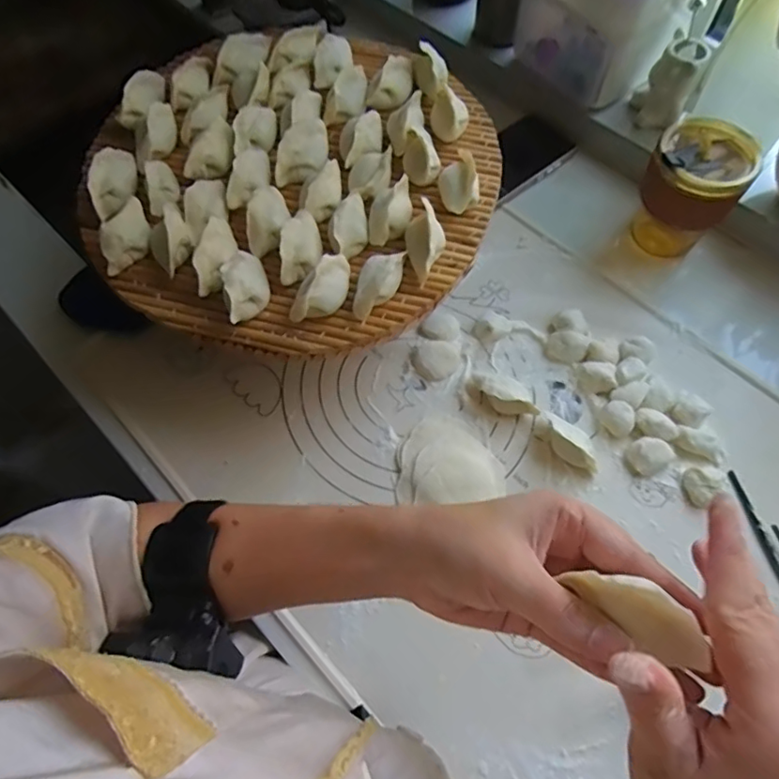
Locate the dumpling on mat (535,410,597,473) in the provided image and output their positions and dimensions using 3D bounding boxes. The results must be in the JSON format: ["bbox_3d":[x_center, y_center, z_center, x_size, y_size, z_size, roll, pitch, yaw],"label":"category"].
[{"bbox_3d":[0.157,0.045,0.475,0.059,0.032,0.028,32,71,14],"label":"dumpling on mat"}]

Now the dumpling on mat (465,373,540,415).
[{"bbox_3d":[0.103,0.003,0.499,0.068,0.028,0.028,27,70,13],"label":"dumpling on mat"}]

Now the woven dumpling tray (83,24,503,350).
[{"bbox_3d":[-0.079,-0.187,0.467,0.323,0.037,0.323,11,67,7],"label":"woven dumpling tray"}]

